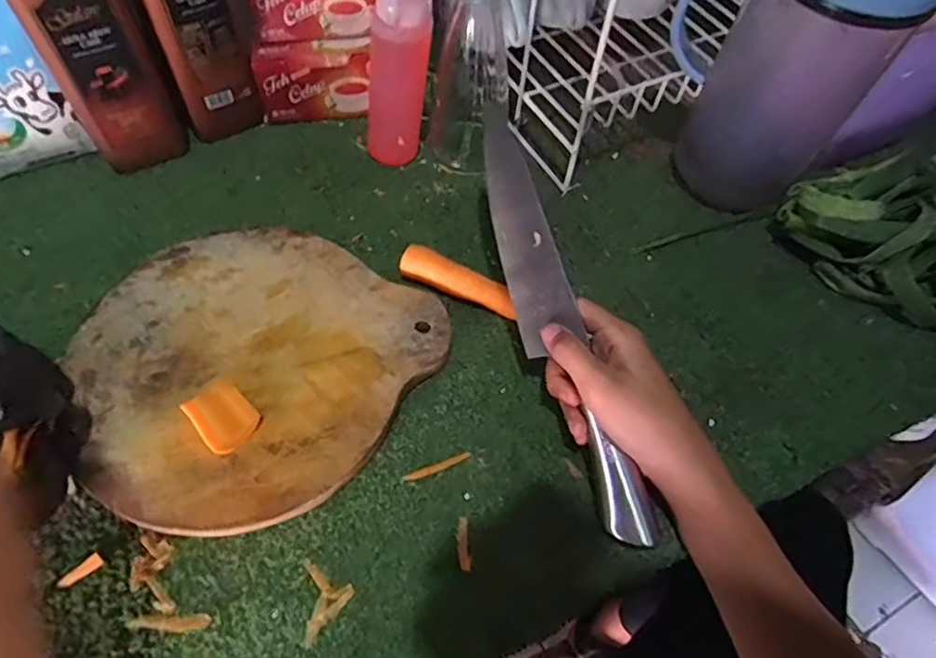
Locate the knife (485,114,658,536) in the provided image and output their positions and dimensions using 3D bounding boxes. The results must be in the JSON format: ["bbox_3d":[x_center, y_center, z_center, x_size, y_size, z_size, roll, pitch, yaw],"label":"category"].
[{"bbox_3d":[0.058,-0.004,0.413,0.043,0.023,0.307,-23,79,23],"label":"knife"}]

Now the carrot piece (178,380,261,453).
[{"bbox_3d":[-0.162,0.059,0.397,0.044,0.015,0.036,40,63,19],"label":"carrot piece"}]

